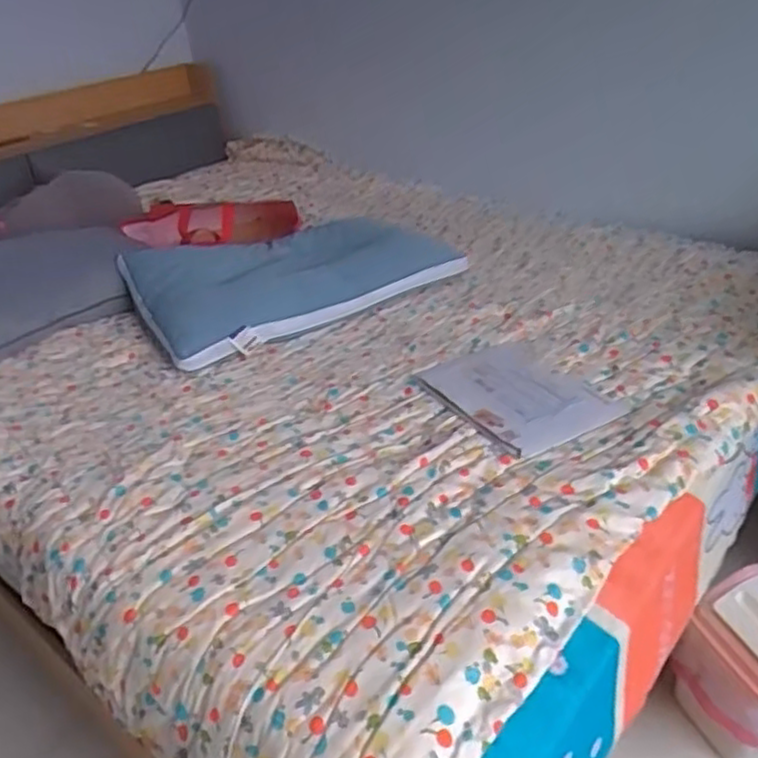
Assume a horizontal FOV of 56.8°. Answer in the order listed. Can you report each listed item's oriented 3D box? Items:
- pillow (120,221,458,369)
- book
[{"bbox_3d":[-0.191,-0.249,1.618,0.681,0.119,0.398,-21,36,-22],"label":"pillow"},{"bbox_3d":[0.234,0.019,1.215,0.225,0.013,0.316,-21,36,-22],"label":"book"}]

